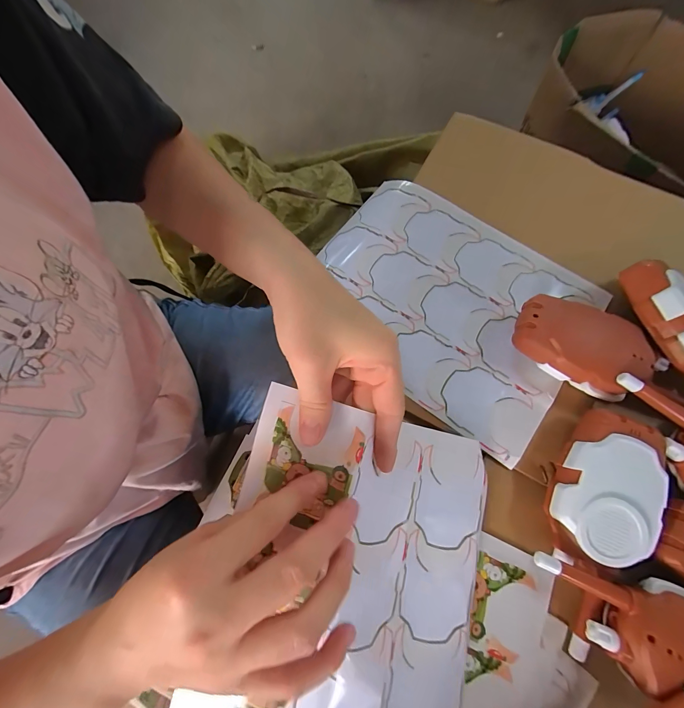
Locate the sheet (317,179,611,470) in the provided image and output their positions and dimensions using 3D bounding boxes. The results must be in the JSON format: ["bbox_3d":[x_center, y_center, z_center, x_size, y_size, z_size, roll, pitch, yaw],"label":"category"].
[{"bbox_3d":[0.095,-0.052,0.308,0.253,0.018,0.192,36,78,9],"label":"sheet"}]

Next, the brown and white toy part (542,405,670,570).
[{"bbox_3d":[0.195,0.100,0.238,0.064,0.040,0.104,28,76,7],"label":"brown and white toy part"}]

